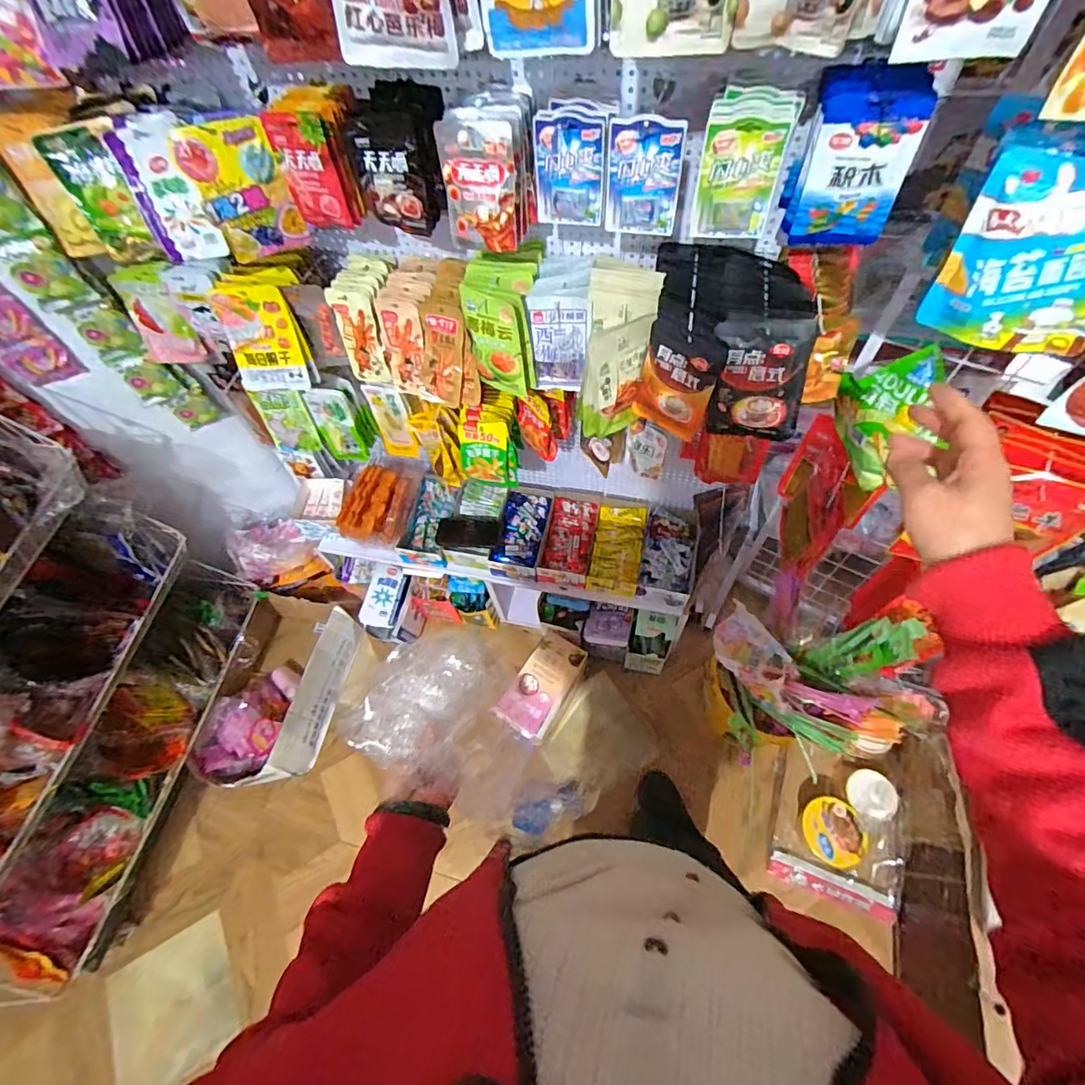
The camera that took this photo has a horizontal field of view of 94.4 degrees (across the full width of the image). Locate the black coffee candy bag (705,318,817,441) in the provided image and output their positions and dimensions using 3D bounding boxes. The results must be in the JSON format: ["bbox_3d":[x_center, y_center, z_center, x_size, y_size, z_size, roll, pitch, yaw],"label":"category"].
[{"bbox_3d":[0.292,-0.218,0.682,0.114,0.151,0.026,7,35,18],"label":"black coffee candy bag"}]

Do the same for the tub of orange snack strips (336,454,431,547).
[{"bbox_3d":[-0.416,-0.128,1.323,0.157,0.092,0.277,10,61,10],"label":"tub of orange snack strips"}]

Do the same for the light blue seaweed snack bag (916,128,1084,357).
[{"bbox_3d":[0.481,-0.274,0.487,0.154,0.153,0.058,29,66,20],"label":"light blue seaweed snack bag"}]

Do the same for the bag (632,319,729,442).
[{"bbox_3d":[0.200,-0.237,0.748,0.117,0.154,0.046,36,68,22],"label":"bag"}]

